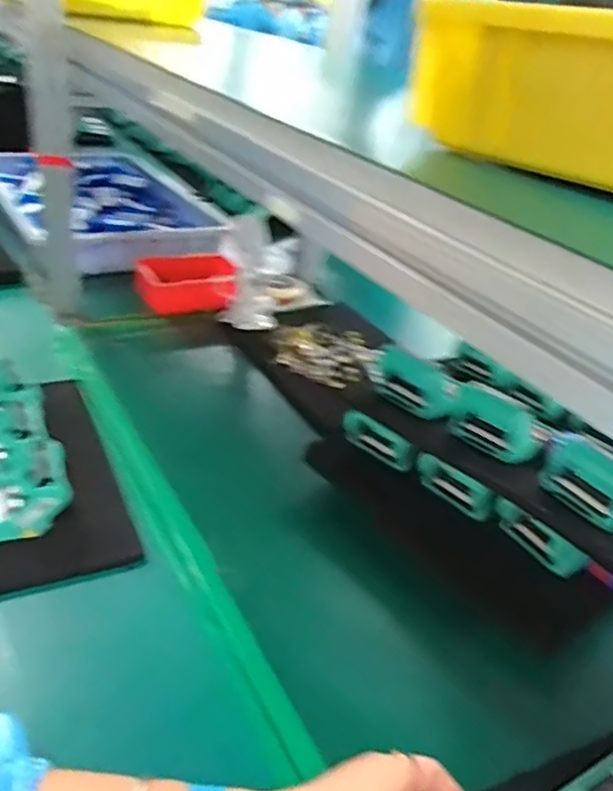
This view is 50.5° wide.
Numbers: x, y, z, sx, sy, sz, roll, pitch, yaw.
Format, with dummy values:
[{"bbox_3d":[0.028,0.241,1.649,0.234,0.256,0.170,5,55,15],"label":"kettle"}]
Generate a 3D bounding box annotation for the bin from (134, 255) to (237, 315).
[{"bbox_3d":[-0.206,-0.201,1.112,0.160,0.058,0.149,-1,31,-14],"label":"bin"}]

